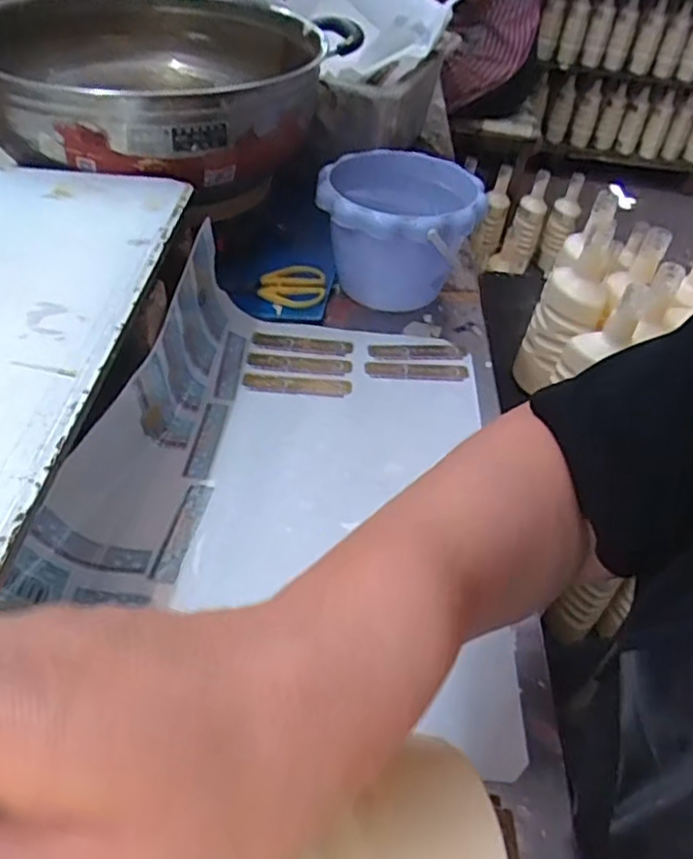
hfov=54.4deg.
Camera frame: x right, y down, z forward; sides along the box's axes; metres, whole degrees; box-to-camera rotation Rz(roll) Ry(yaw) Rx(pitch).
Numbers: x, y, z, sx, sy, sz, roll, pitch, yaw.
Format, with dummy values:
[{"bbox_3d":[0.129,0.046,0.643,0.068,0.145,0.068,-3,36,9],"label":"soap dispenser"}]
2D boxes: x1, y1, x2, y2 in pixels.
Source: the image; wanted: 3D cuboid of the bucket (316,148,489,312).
[{"bbox_3d":[0.049,-0.190,0.670,0.149,0.118,0.147,3,44,-3],"label":"bucket"}]

